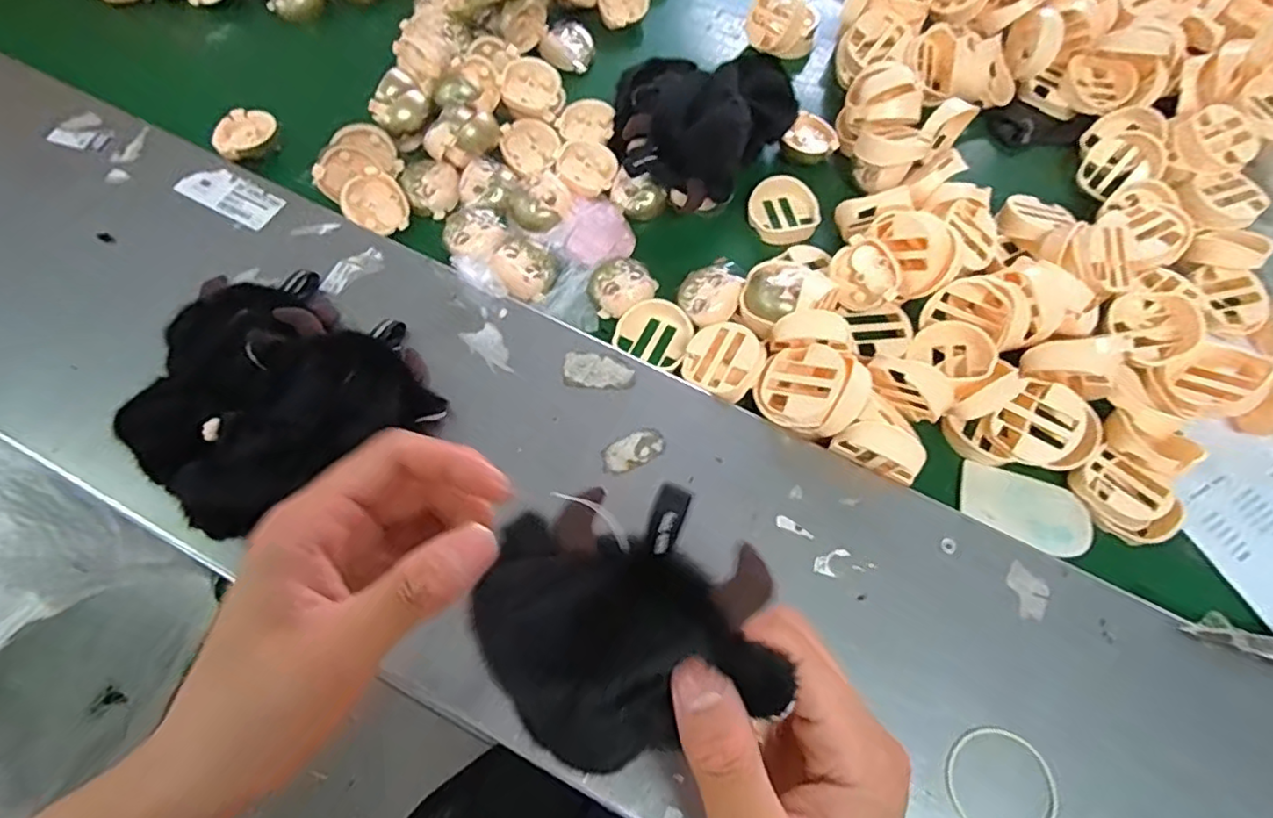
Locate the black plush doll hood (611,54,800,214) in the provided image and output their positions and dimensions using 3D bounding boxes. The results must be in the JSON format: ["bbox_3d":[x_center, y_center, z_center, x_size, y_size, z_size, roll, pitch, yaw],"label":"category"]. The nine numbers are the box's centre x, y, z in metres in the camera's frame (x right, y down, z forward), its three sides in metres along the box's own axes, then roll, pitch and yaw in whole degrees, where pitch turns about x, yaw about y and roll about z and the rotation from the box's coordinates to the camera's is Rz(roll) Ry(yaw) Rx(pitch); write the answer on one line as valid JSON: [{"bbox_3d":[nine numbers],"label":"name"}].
[{"bbox_3d":[0.053,-0.231,0.492,0.146,0.062,0.137,5,66,-1],"label":"black plush doll hood"}]

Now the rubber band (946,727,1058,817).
[{"bbox_3d":[0.195,0.202,0.329,0.058,0.004,0.055,42,73,15],"label":"rubber band"}]

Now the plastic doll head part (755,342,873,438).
[{"bbox_3d":[0.115,-0.016,0.401,0.064,0.037,0.059,0,68,0],"label":"plastic doll head part"}]

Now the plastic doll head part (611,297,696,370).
[{"bbox_3d":[0.015,-0.057,0.457,0.055,0.018,0.052,1,66,-3],"label":"plastic doll head part"}]

